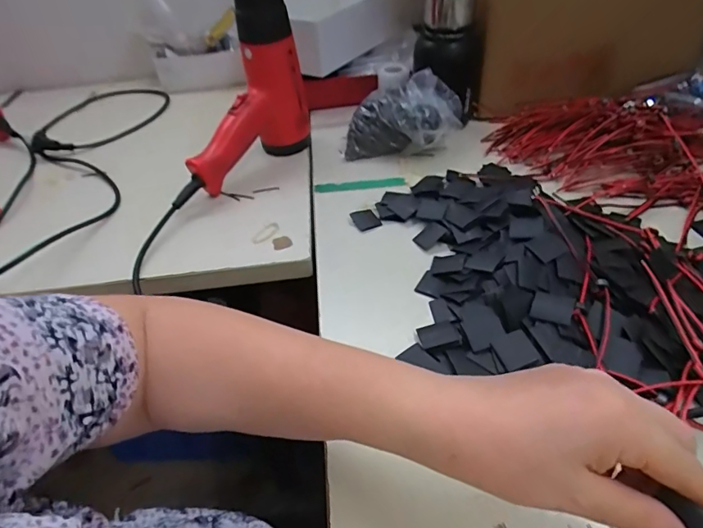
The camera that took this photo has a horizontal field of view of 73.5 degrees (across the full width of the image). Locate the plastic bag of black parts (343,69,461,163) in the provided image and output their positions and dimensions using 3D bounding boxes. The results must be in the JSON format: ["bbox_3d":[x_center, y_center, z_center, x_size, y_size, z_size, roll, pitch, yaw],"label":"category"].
[{"bbox_3d":[0.067,-0.194,0.627,0.156,0.083,0.070,1,43,6],"label":"plastic bag of black parts"}]

